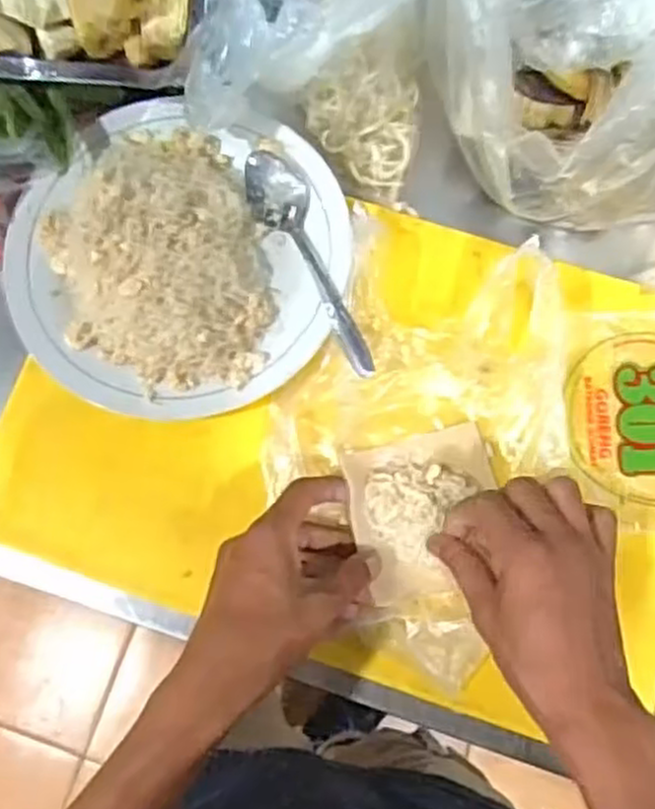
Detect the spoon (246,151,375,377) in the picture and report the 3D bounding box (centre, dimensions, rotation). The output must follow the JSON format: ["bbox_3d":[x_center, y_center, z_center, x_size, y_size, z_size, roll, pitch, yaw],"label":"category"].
[{"bbox_3d":[-0.014,-0.093,0.496,0.035,0.019,0.167,-20,78,-5],"label":"spoon"}]

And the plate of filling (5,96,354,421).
[{"bbox_3d":[-0.095,-0.101,0.488,0.209,0.045,0.214,0,77,0],"label":"plate of filling"}]

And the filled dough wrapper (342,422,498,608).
[{"bbox_3d":[0.062,0.066,0.471,0.091,0.018,0.095,-13,78,-3],"label":"filled dough wrapper"}]

